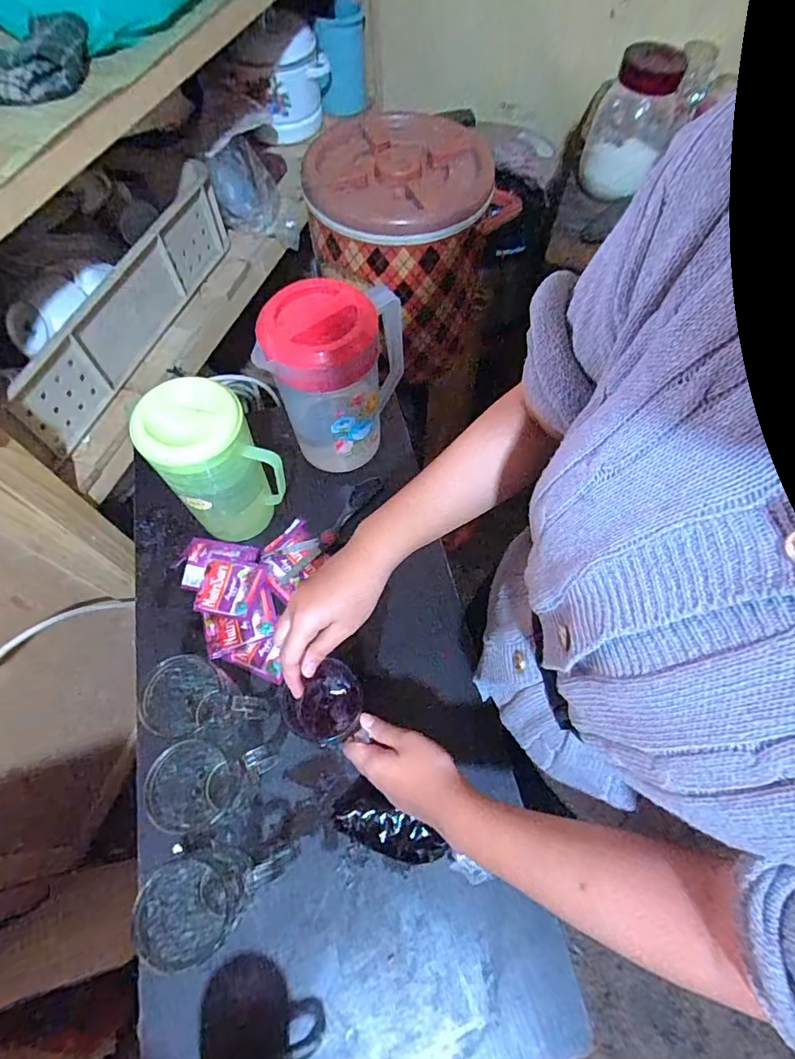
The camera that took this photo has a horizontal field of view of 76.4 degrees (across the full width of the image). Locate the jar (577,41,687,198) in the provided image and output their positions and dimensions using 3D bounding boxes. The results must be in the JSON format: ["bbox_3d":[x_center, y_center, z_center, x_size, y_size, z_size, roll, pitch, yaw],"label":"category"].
[{"bbox_3d":[0.417,-0.715,0.888,0.135,0.180,0.135,16,64,7],"label":"jar"}]

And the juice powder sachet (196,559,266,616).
[{"bbox_3d":[-0.209,0.071,0.627,0.070,0.009,0.070,7,64,2],"label":"juice powder sachet"}]

